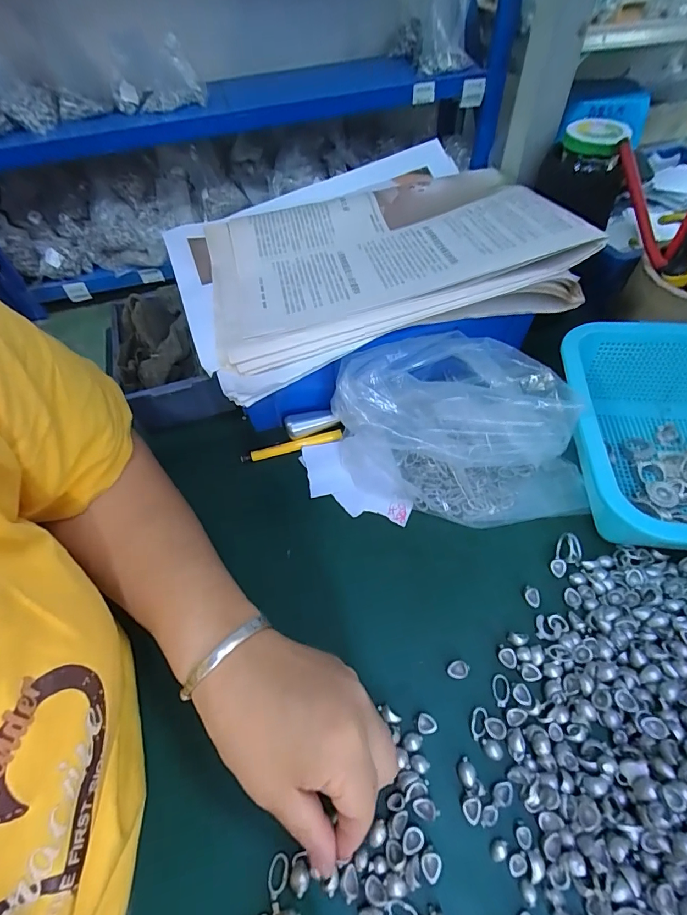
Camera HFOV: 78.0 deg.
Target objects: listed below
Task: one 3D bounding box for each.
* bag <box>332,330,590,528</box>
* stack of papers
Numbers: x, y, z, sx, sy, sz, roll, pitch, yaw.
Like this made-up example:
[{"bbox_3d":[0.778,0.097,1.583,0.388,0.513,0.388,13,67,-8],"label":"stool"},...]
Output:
[{"bbox_3d":[0.087,-0.023,0.333,0.179,0.076,0.132,-6,54,-1],"label":"bag"},{"bbox_3d":[0.005,-0.181,0.362,0.290,0.047,0.246,-18,55,-8],"label":"stack of papers"}]

